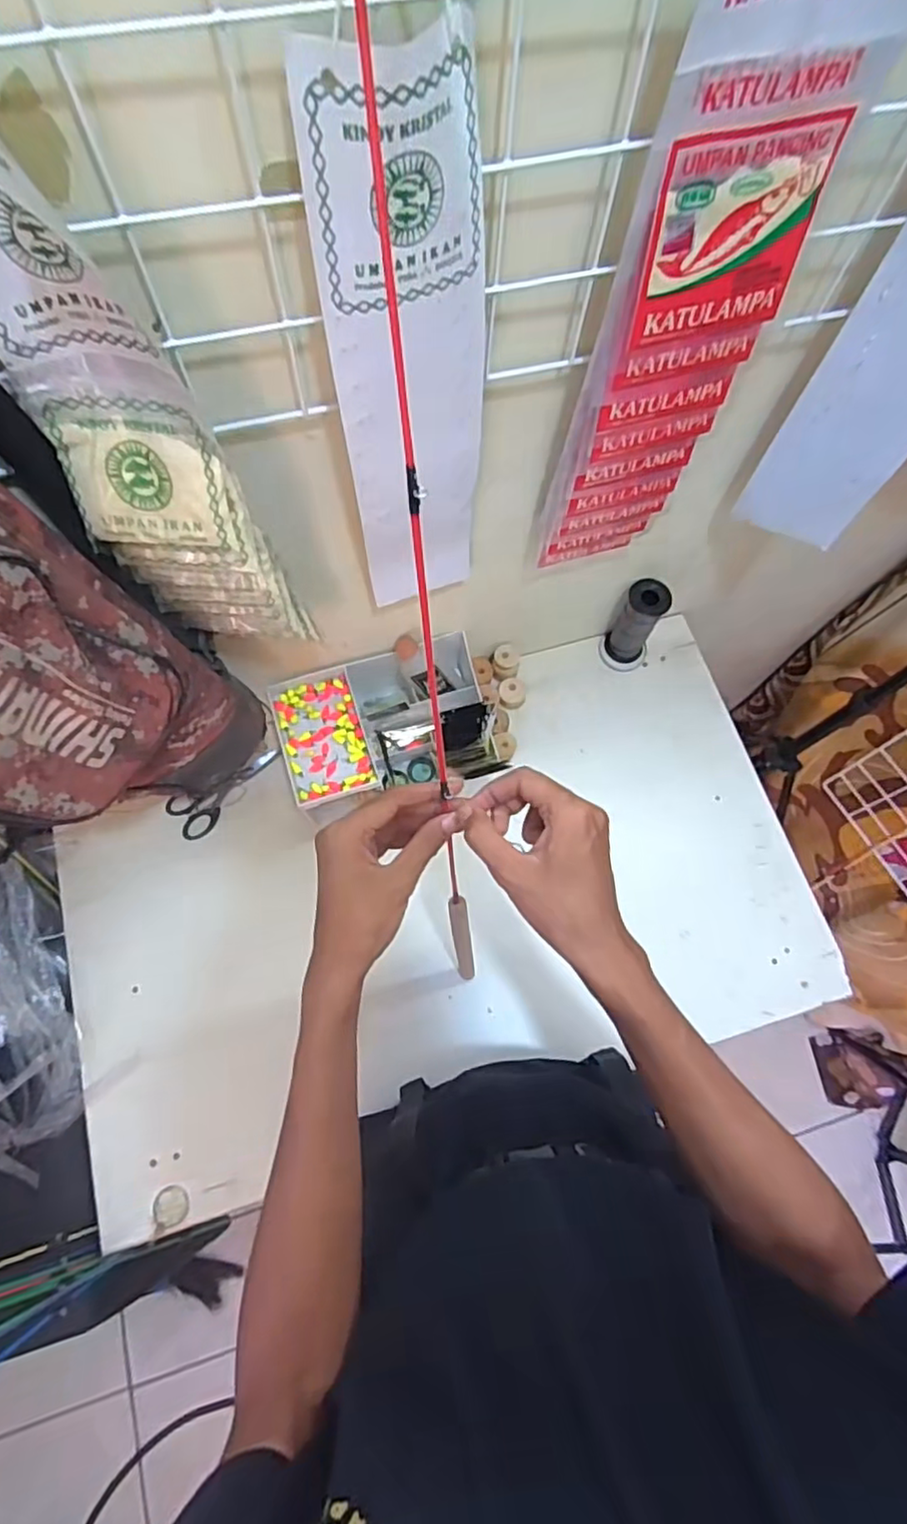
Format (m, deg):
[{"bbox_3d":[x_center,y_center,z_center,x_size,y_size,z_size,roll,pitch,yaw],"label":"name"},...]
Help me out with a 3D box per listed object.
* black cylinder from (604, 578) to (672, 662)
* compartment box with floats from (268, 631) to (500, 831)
[{"bbox_3d":[0.224,-0.170,0.797,0.048,0.118,0.045,0,72,-1],"label":"black cylinder"},{"bbox_3d":[-0.075,-0.038,0.743,0.228,0.106,0.169,-16,73,-7],"label":"compartment box with floats"}]

